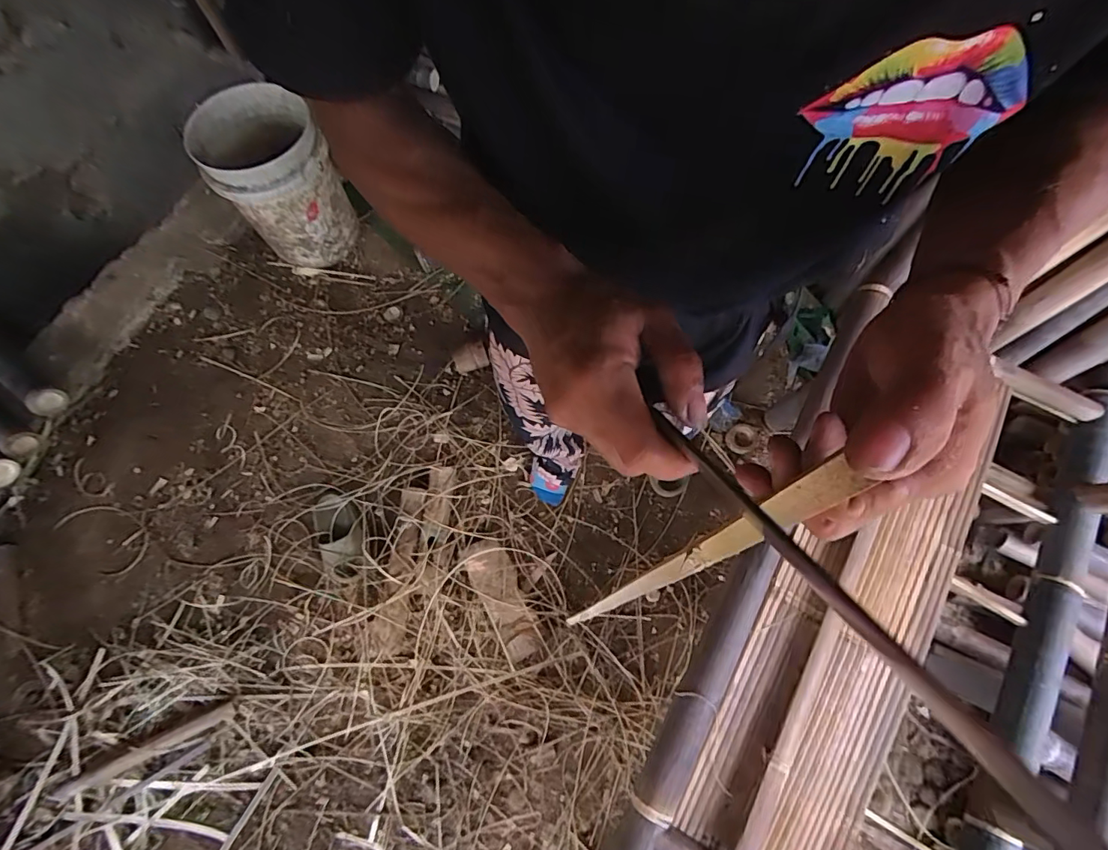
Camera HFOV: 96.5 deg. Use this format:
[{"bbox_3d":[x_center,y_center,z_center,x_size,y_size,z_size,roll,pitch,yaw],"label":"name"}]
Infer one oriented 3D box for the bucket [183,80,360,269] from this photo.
[{"bbox_3d":[-0.754,-0.684,1.387,0.290,0.342,0.356,-30,74,-9],"label":"bucket"}]

